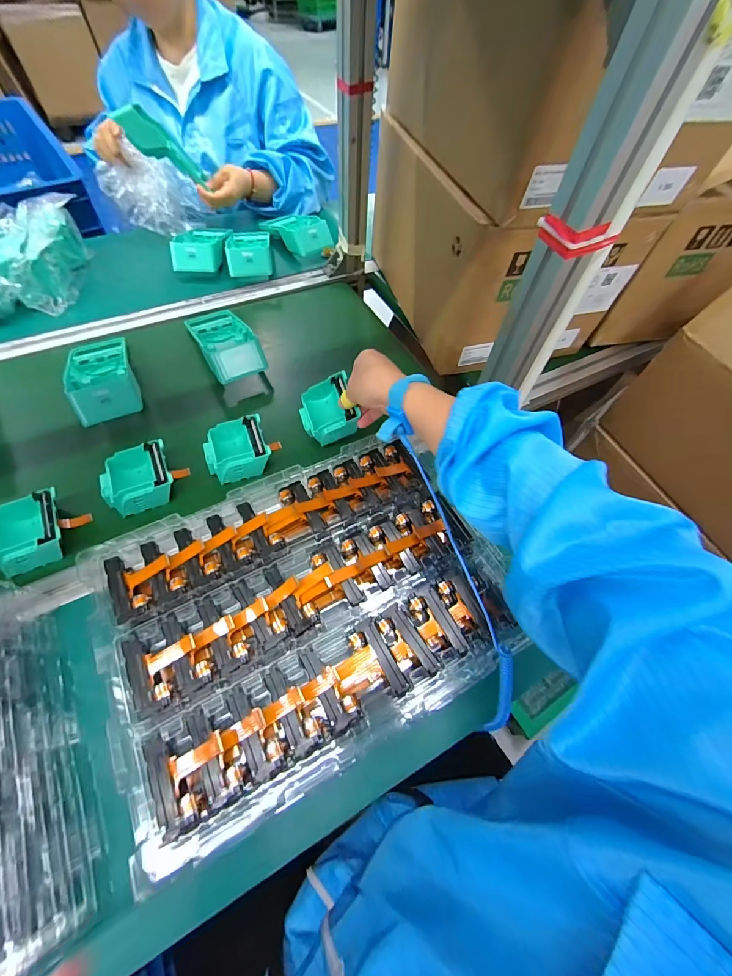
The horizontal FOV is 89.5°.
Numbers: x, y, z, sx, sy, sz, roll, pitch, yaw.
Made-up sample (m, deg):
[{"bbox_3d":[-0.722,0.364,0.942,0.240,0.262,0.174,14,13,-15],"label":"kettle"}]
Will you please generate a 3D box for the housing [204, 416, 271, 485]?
[{"bbox_3d":[-0.170,-0.043,0.494,0.082,0.047,0.083,-17,62,-13],"label":"housing"}]

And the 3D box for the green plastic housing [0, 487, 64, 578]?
[{"bbox_3d":[-0.377,0.048,0.422,0.072,0.044,0.089,-20,62,-15],"label":"green plastic housing"}]

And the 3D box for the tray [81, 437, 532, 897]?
[{"bbox_3d":[-0.055,0.105,0.365,0.358,0.044,0.268,-24,63,-16],"label":"tray"}]

